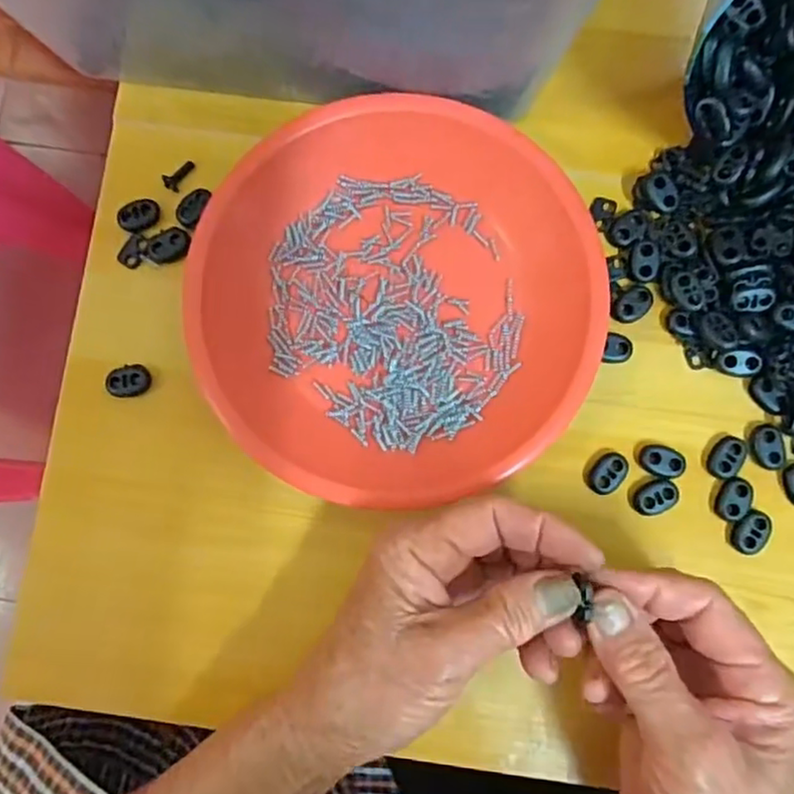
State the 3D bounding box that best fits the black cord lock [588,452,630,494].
[{"bbox_3d":[0.103,0.037,0.309,0.022,0.004,0.015,-44,87,-5],"label":"black cord lock"}]

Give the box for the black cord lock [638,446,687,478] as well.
[{"bbox_3d":[0.130,0.032,0.309,0.022,0.004,0.014,17,84,0],"label":"black cord lock"}]

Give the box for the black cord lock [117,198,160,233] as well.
[{"bbox_3d":[-0.133,-0.094,0.327,0.021,0.004,0.016,-34,86,-4],"label":"black cord lock"}]

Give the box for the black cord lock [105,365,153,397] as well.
[{"bbox_3d":[-0.134,-0.008,0.317,0.020,0.007,0.016,-1,85,-1],"label":"black cord lock"}]

